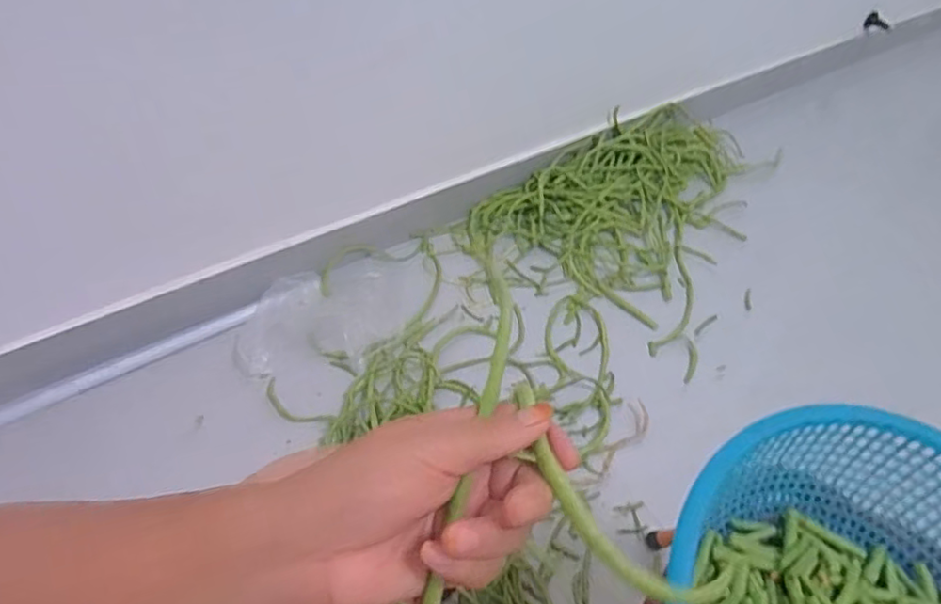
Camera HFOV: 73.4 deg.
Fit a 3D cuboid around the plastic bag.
[{"bbox_3d":[-0.215,0.018,1.028,0.328,0.026,0.190,-23,55,-23],"label":"plastic bag"}]

